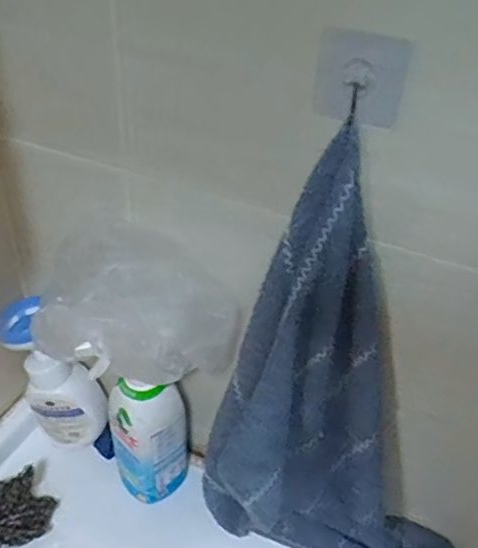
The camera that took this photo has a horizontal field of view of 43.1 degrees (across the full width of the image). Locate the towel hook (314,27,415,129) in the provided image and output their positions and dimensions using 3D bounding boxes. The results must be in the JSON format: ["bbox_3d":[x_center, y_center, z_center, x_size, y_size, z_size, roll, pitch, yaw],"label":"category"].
[{"bbox_3d":[0.075,-0.122,0.373,0.056,0.053,0.014,14,40,12],"label":"towel hook"}]

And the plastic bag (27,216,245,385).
[{"bbox_3d":[-0.087,0.031,0.509,0.173,0.102,0.086,7,39,3],"label":"plastic bag"}]

